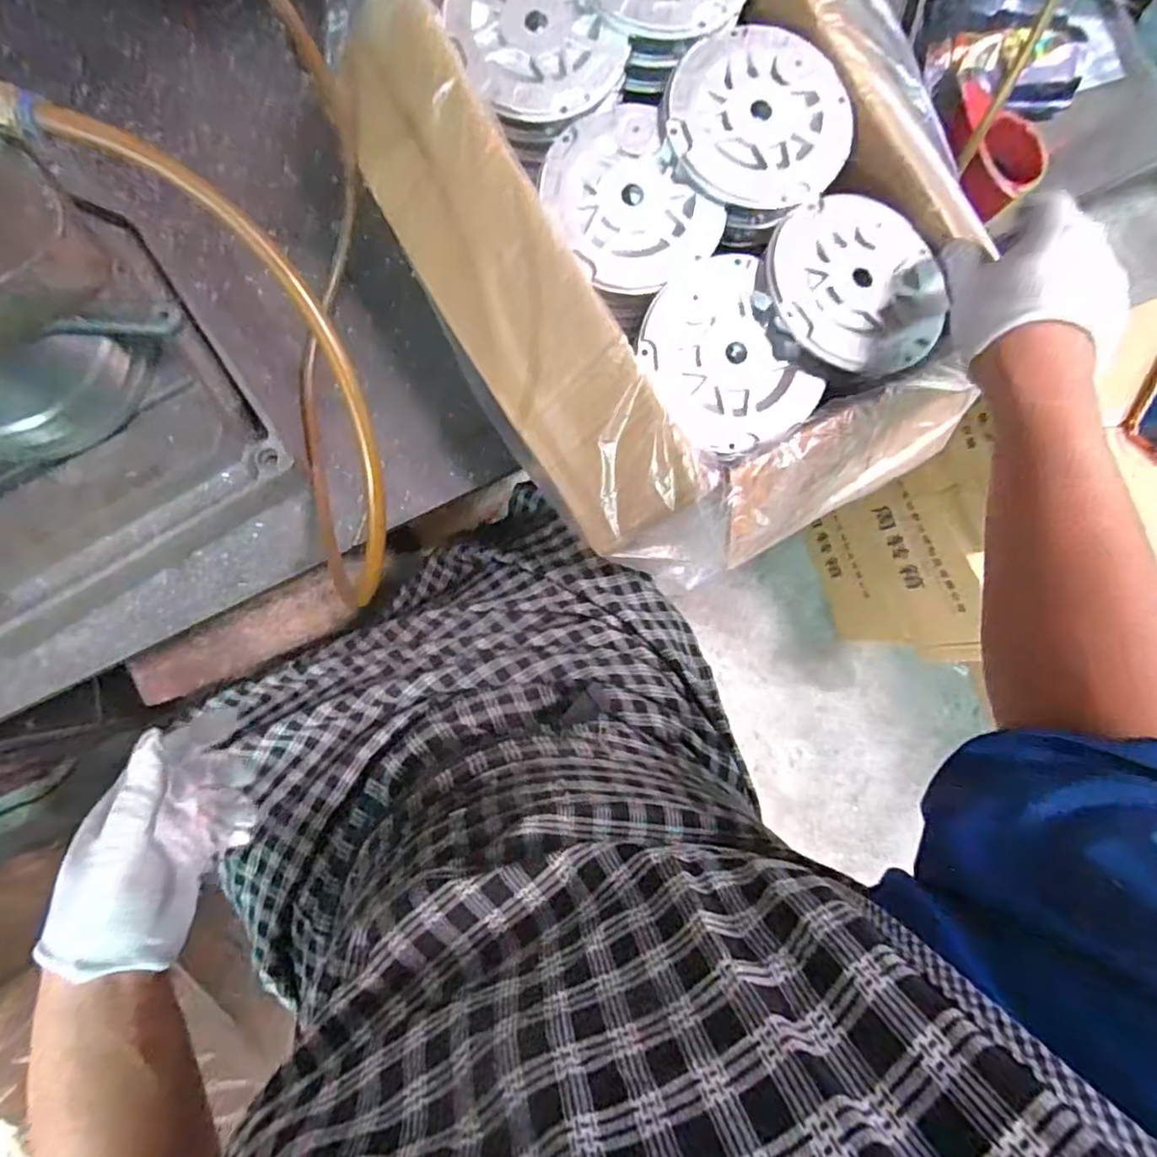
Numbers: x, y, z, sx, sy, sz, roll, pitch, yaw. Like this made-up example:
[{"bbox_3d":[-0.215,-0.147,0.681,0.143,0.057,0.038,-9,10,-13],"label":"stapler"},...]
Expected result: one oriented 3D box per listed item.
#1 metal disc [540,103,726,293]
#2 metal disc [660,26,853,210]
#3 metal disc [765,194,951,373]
[{"bbox_3d":[0.034,-0.277,0.456,0.106,0.017,0.128,-35,90,-10],"label":"metal disc"},{"bbox_3d":[0.132,-0.341,0.459,0.134,0.018,0.129,1,84,-8],"label":"metal disc"},{"bbox_3d":[0.199,-0.214,0.449,0.128,0.012,0.127,1,84,-8],"label":"metal disc"}]

